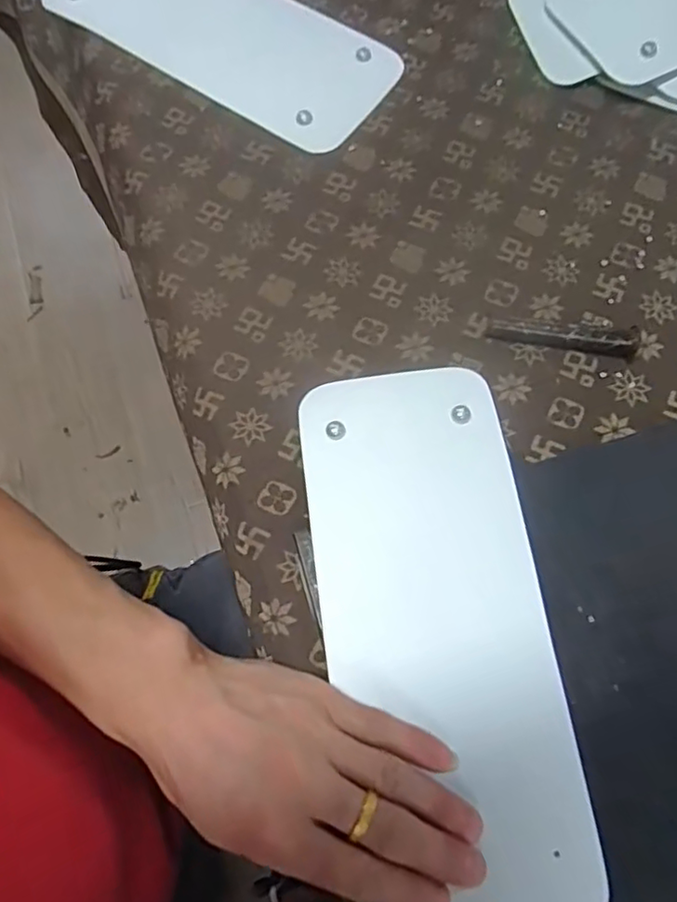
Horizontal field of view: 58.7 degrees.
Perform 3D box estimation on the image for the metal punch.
[{"bbox_3d":[0.146,-0.074,0.387,0.094,0.018,0.020,4,71,3],"label":"metal punch"}]

